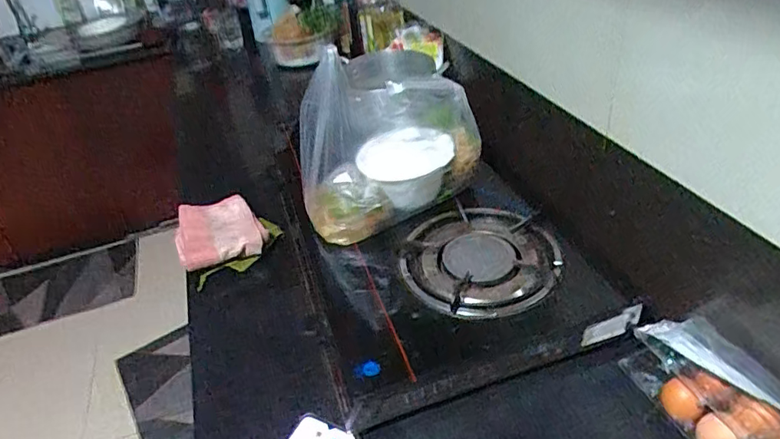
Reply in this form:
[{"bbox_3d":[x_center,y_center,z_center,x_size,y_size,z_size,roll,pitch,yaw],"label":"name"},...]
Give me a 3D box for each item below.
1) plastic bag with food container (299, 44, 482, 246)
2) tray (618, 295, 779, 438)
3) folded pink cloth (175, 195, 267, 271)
[{"bbox_3d":[-0.002,-0.103,0.718,0.237,0.203,0.120,-25,40,-22],"label":"plastic bag with food container"},{"bbox_3d":[0.368,0.203,0.535,0.121,0.073,0.241,-19,38,-15],"label":"tray"},{"bbox_3d":[-0.292,0.022,0.911,0.144,0.054,0.153,-17,38,-12],"label":"folded pink cloth"}]

